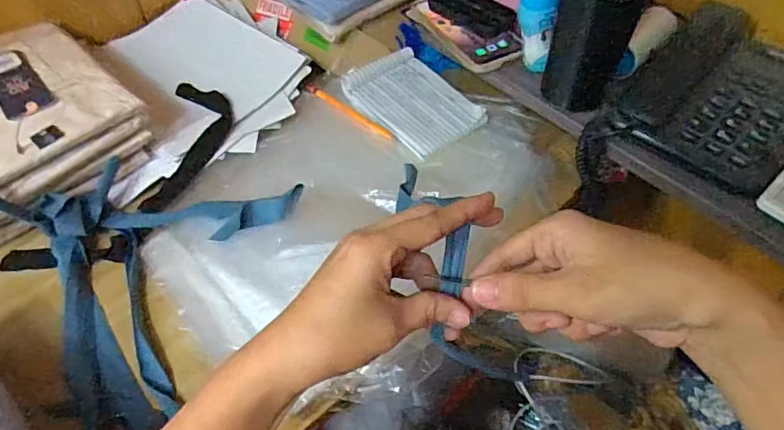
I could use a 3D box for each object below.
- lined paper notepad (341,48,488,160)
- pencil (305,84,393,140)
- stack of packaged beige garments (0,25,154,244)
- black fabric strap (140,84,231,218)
[{"bbox_3d":[0.023,-0.146,0.629,0.103,0.015,0.170,-32,58,-24],"label":"lined paper notepad"},{"bbox_3d":[-0.053,-0.128,0.627,0.134,0.010,0.013,31,57,22],"label":"pencil"},{"bbox_3d":[-0.418,-0.105,0.561,0.224,0.066,0.256,-34,59,-25],"label":"stack of packaged beige garments"},{"bbox_3d":[-0.230,-0.082,0.596,0.074,0.022,0.186,1,51,0],"label":"black fabric strap"}]

